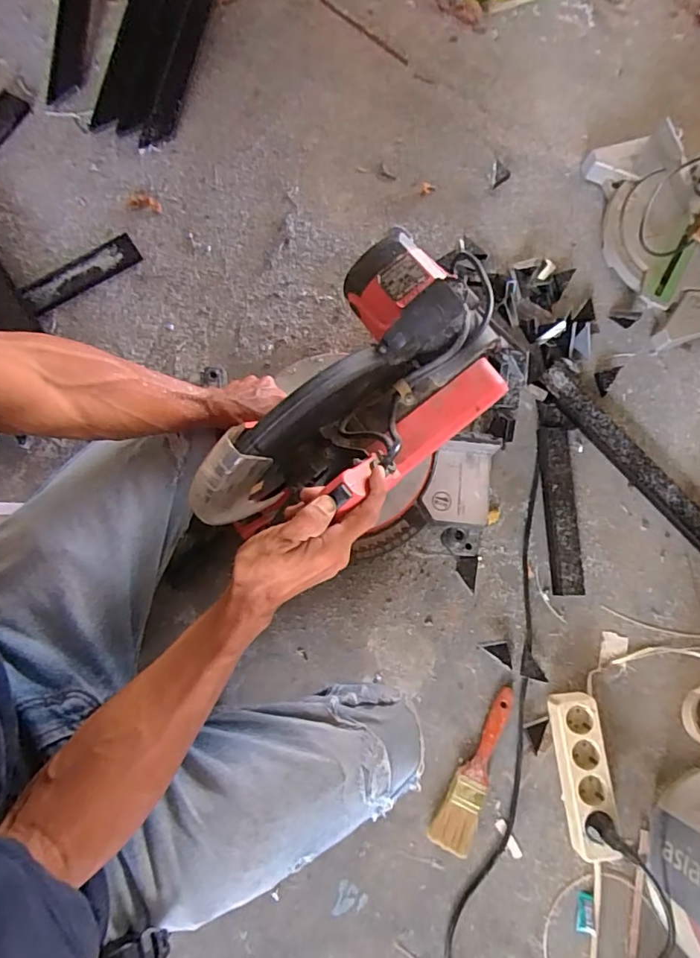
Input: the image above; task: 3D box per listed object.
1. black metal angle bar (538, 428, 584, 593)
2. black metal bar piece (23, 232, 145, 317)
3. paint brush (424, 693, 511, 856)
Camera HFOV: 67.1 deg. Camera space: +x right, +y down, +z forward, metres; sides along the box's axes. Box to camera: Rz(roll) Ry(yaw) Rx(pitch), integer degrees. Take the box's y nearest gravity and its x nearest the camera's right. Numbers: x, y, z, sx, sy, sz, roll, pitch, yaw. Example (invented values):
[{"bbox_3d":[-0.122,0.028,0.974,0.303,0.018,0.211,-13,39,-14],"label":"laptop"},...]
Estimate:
[{"bbox_3d":[0.326,0.048,0.818,0.047,0.026,0.256,-2,79,-2],"label":"black metal angle bar"},{"bbox_3d":[-0.436,-0.334,0.861,0.188,0.010,0.058,-31,83,-7],"label":"black metal bar piece"},{"bbox_3d":[0.183,0.407,0.739,0.055,0.024,0.221,30,80,4],"label":"paint brush"}]

